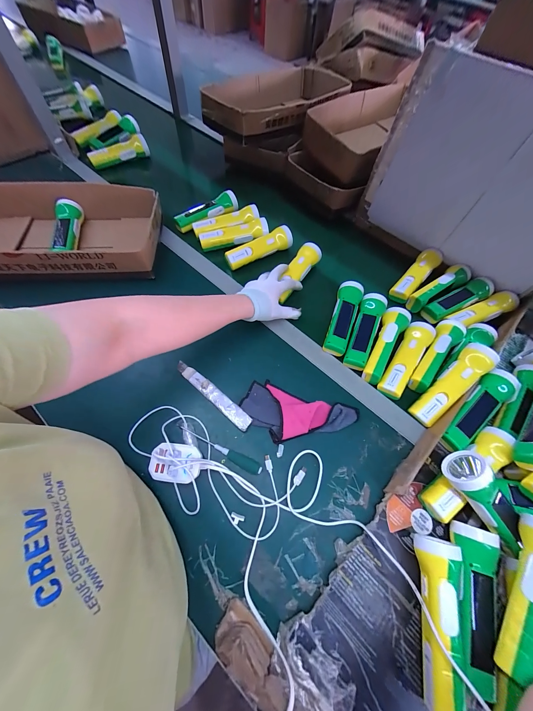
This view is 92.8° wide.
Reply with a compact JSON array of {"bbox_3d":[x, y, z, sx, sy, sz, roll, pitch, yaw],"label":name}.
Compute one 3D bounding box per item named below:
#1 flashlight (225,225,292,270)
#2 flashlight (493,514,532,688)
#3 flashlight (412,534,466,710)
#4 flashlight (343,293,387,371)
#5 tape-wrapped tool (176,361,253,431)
[{"bbox_3d":[-0.018,-0.255,0.601,0.170,0.043,0.046,-28,68,-16],"label":"flashlight"},{"bbox_3d":[0.303,0.271,0.288,0.044,0.049,0.165,33,65,13],"label":"flashlight"},{"bbox_3d":[0.214,0.320,0.307,0.050,0.052,0.164,9,63,2],"label":"flashlight"},{"bbox_3d":[0.200,-0.052,0.512,0.048,0.042,0.165,22,64,8],"label":"flashlight"},{"bbox_3d":[-0.095,0.067,0.449,0.171,0.011,0.027,38,67,16],"label":"tape-wrapped tool"}]

